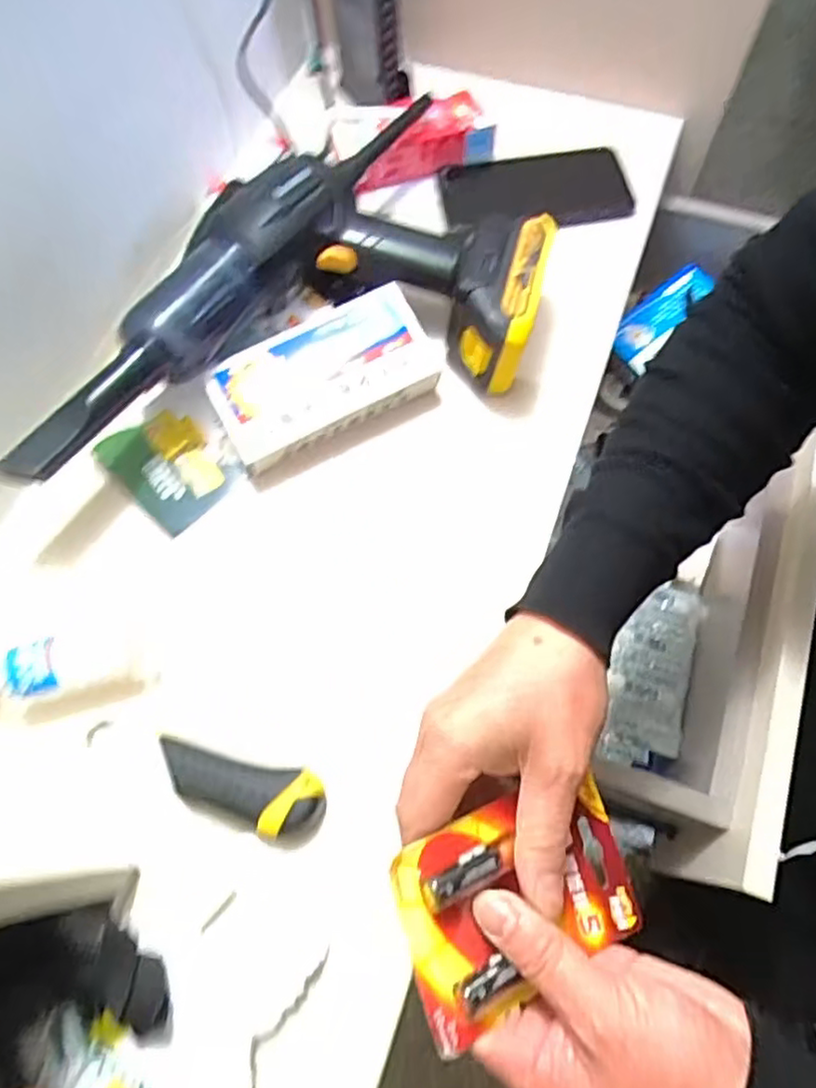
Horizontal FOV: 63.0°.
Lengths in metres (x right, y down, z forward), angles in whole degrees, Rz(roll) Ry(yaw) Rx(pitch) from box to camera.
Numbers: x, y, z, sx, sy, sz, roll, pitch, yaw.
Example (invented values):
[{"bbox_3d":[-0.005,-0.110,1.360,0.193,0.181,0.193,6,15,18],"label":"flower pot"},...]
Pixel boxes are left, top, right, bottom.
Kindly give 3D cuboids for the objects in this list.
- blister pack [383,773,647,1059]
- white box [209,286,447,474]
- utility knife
[{"bbox_3d":[0.053,0.157,0.300,0.115,0.019,0.079,-13,79,-28],"label":"blister pack"},{"bbox_3d":[-0.062,-0.118,0.483,0.154,0.045,0.080,-27,89,-7],"label":"white box"},{"bbox_3d":[-0.103,0.142,0.392,0.101,0.014,0.038,15,68,8],"label":"utility knife"}]

